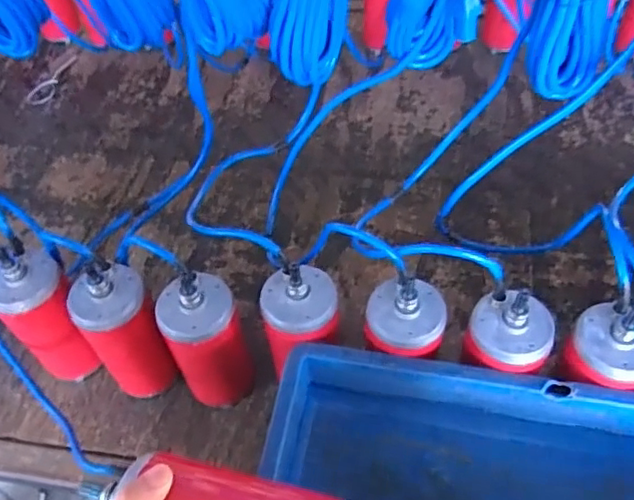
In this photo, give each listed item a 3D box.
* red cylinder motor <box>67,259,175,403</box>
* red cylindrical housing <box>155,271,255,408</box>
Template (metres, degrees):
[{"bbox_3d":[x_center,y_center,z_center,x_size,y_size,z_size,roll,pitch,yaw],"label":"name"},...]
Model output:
[{"bbox_3d":[-0.210,0.092,0.651,0.075,0.191,0.076,-2,53,3],"label":"red cylinder motor"},{"bbox_3d":[-0.117,0.102,0.638,0.076,0.184,0.072,-2,53,3],"label":"red cylindrical housing"}]

